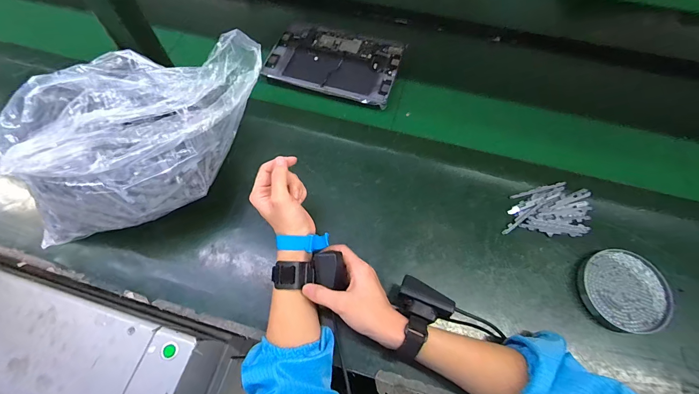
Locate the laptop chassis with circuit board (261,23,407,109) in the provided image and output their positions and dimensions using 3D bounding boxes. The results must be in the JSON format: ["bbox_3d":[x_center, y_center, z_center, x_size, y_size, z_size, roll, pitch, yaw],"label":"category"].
[{"bbox_3d":[-0.029,-0.271,0.645,0.253,0.012,0.173,17,67,8],"label":"laptop chassis with circuit board"}]

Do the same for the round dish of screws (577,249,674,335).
[{"bbox_3d":[0.402,0.135,0.471,0.121,0.014,0.115,0,64,0],"label":"round dish of screws"}]

